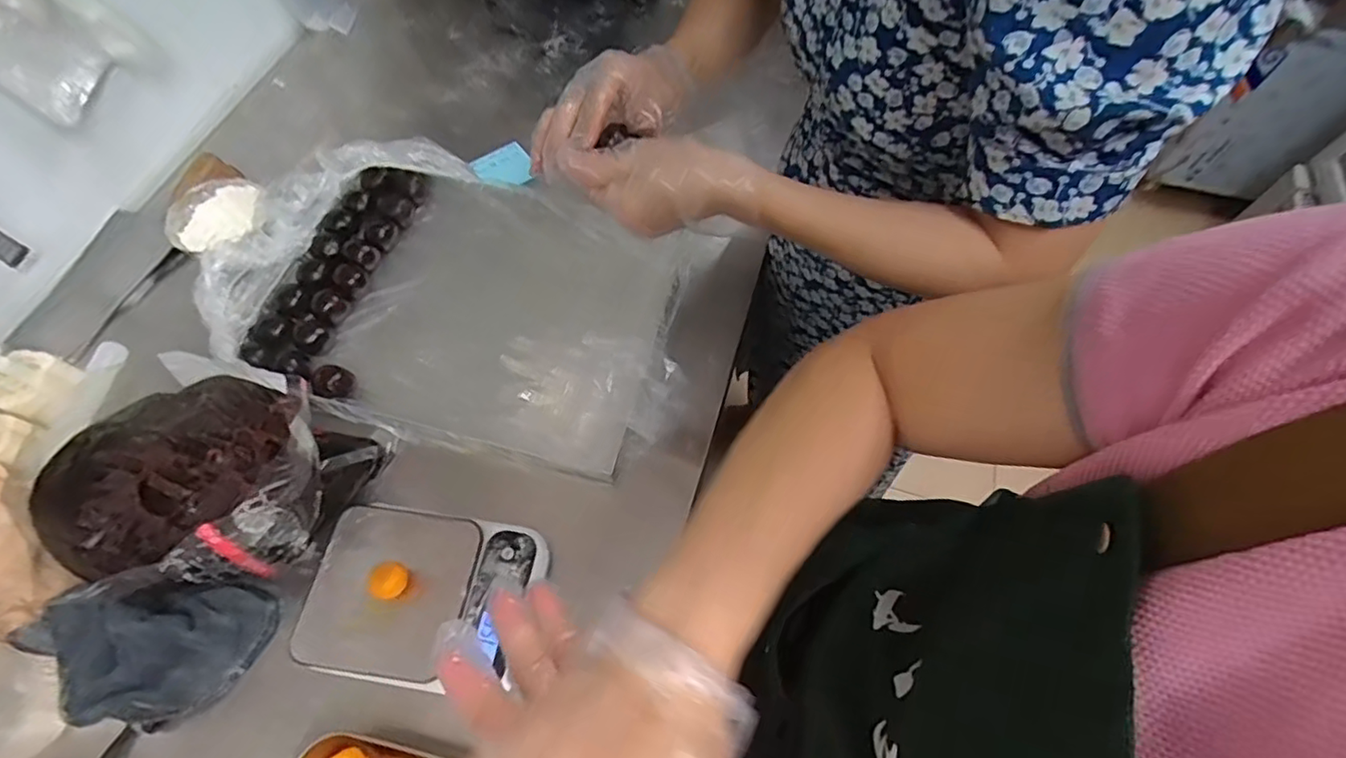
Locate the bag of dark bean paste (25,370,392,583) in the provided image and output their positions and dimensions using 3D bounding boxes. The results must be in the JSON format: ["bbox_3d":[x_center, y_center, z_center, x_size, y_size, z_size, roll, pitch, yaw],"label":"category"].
[{"bbox_3d":[-0.411,0.095,0.548,0.193,0.135,0.178,10,65,6],"label":"bag of dark bean paste"}]

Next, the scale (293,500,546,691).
[{"bbox_3d":[-0.225,0.194,0.547,0.190,0.036,0.144,7,65,4],"label":"scale"}]

